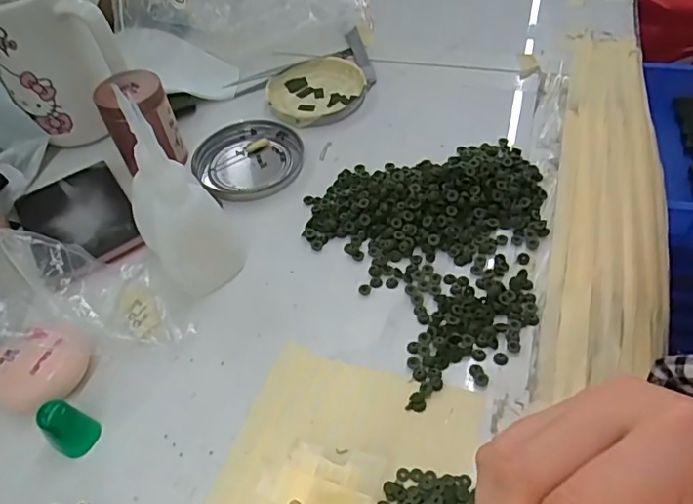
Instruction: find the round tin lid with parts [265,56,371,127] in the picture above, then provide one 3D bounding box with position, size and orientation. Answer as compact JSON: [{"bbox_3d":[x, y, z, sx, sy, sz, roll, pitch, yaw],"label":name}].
[{"bbox_3d":[-0.026,-0.133,0.454,0.083,0.009,0.076,-3,50,3],"label":"round tin lid with parts"}]

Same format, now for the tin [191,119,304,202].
[{"bbox_3d":[-0.073,-0.067,0.408,0.076,0.009,0.078,-3,50,3],"label":"tin"}]

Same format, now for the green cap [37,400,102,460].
[{"bbox_3d":[-0.135,0.084,0.271,0.016,0.028,0.019,26,57,25],"label":"green cap"}]

